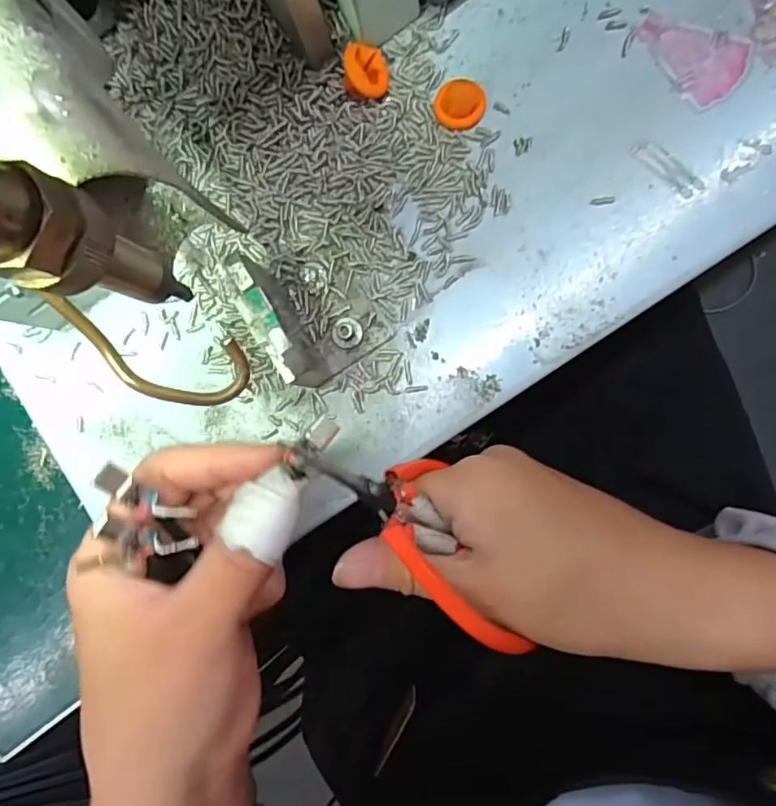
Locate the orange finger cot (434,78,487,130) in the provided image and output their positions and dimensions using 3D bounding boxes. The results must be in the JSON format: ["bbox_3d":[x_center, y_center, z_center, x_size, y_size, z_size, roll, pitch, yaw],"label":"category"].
[{"bbox_3d":[0.029,-0.118,0.218,0.020,0.009,0.015,-3,90,8],"label":"orange finger cot"}]

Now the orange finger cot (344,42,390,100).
[{"bbox_3d":[-0.010,-0.132,0.221,0.021,0.010,0.019,-8,97,-36],"label":"orange finger cot"}]

